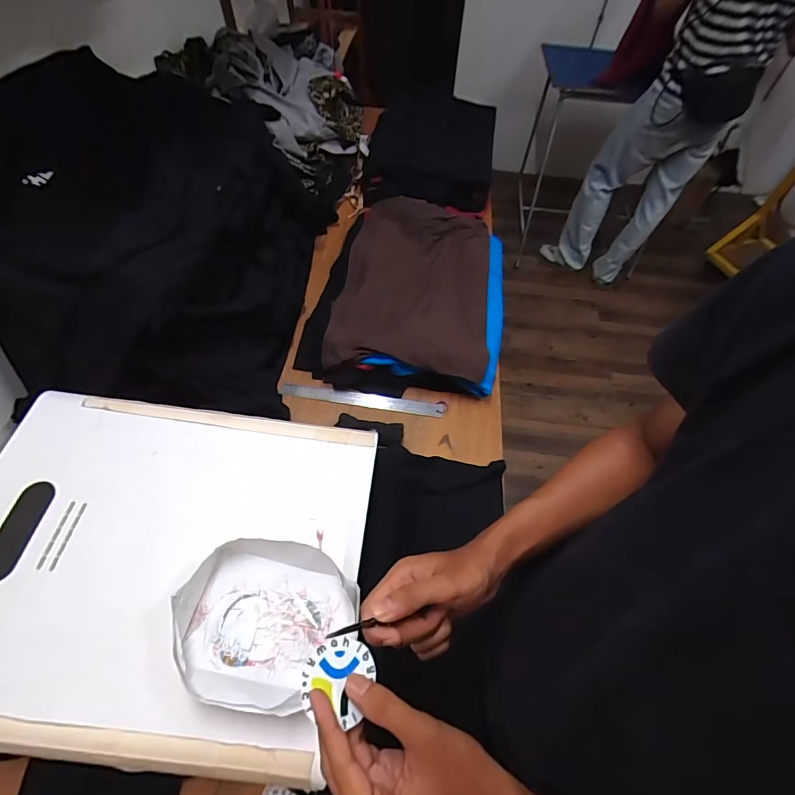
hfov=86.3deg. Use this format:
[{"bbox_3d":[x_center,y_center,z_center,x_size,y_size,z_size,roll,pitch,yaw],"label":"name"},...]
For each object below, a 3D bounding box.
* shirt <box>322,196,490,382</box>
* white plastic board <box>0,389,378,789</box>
[{"bbox_3d":[0.049,-0.272,0.952,0.314,0.043,0.513,12,55,-3],"label":"shirt"},{"bbox_3d":[-0.301,0.187,0.521,0.494,0.037,0.395,6,57,3],"label":"white plastic board"}]

